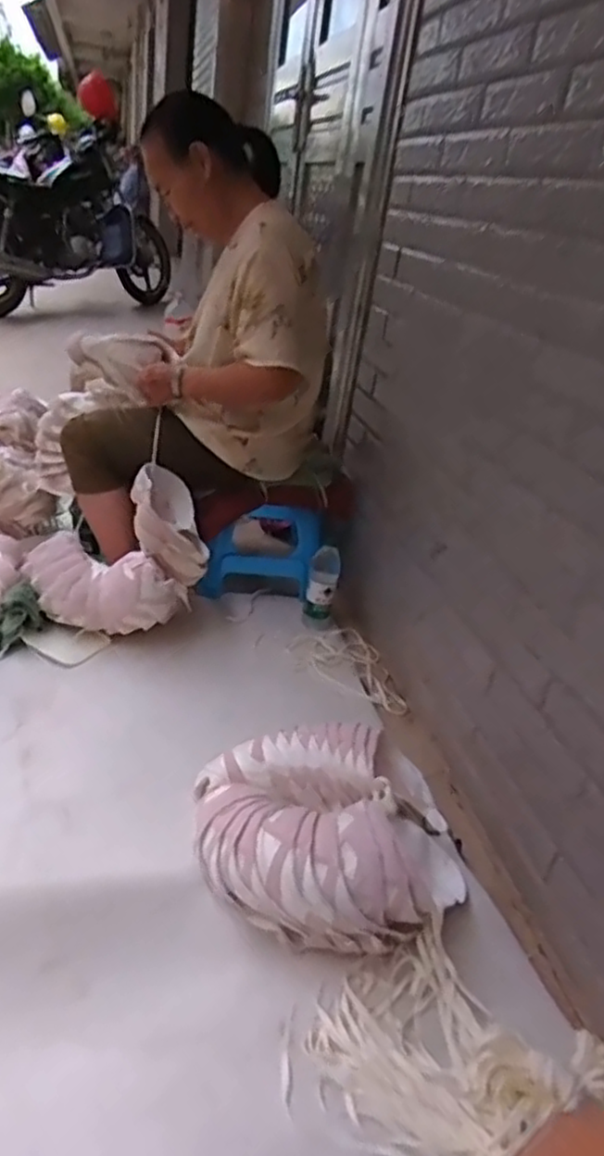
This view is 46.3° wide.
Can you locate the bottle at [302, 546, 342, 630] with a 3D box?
[{"bbox_3d":[0.044,0.024,1.561,0.070,0.184,0.062,10,29,0],"label":"bottle"}]

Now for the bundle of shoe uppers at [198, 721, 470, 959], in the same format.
[{"bbox_3d":[0.046,0.349,1.002,0.378,0.162,0.337,5,29,-9],"label":"bundle of shoe uppers"}]

